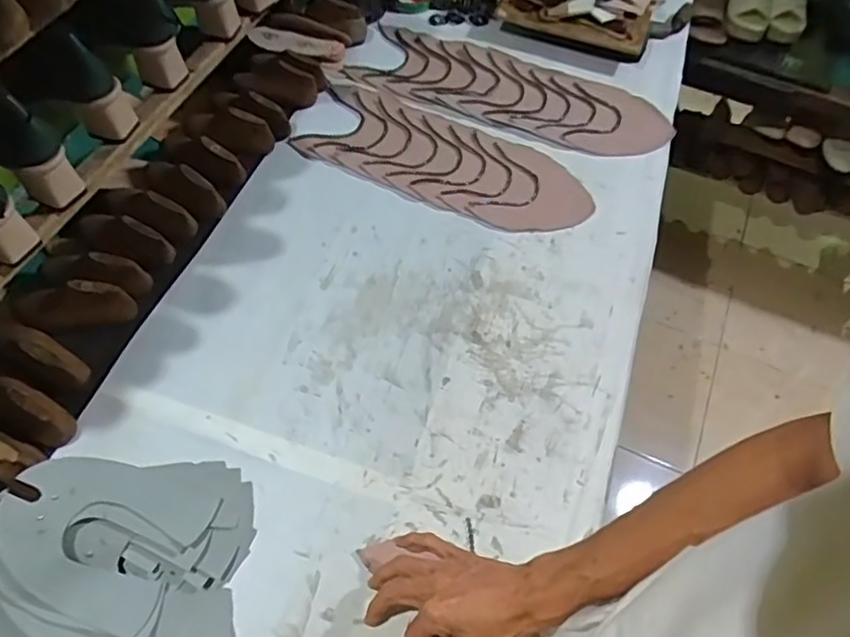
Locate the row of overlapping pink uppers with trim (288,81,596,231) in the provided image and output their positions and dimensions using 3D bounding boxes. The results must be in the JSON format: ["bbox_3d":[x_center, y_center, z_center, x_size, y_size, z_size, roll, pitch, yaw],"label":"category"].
[{"bbox_3d":[0.031,-0.237,0.910,0.431,0.014,0.169,22,60,9],"label":"row of overlapping pink uppers with trim"}]

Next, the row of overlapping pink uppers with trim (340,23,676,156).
[{"bbox_3d":[0.141,-0.372,0.997,0.499,0.015,0.177,21,60,9],"label":"row of overlapping pink uppers with trim"}]

